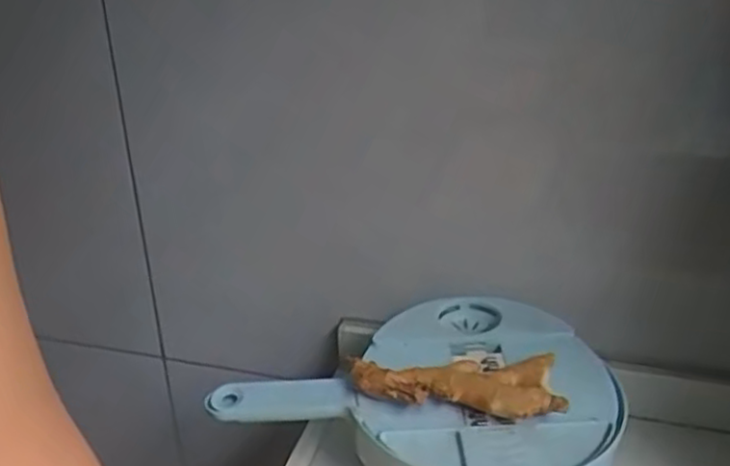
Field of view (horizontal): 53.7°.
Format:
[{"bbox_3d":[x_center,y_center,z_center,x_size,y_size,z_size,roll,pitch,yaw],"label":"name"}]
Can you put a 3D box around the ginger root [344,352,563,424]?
[{"bbox_3d":[0.062,0.107,0.512,0.147,0.027,0.052,3,26,7],"label":"ginger root"}]

